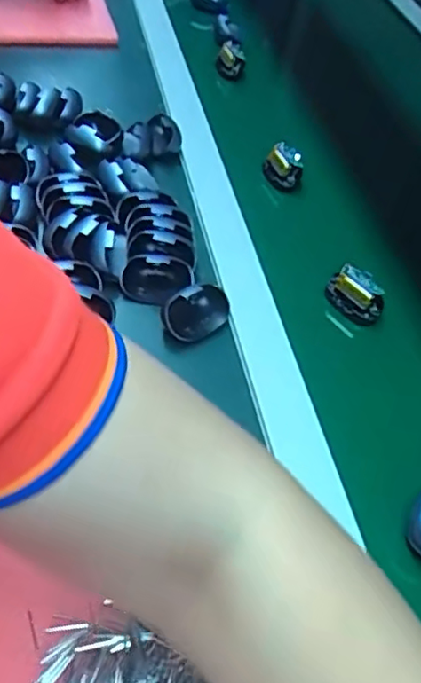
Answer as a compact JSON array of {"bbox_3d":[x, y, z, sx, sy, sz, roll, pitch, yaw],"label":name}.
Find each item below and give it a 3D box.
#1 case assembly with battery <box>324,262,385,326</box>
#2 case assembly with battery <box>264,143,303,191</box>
[{"bbox_3d":[0.125,-0.040,0.527,0.050,0.039,0.020,37,54,20],"label":"case assembly with battery"},{"bbox_3d":[0.078,-0.184,0.648,0.022,0.045,0.047,-22,57,-25],"label":"case assembly with battery"}]

